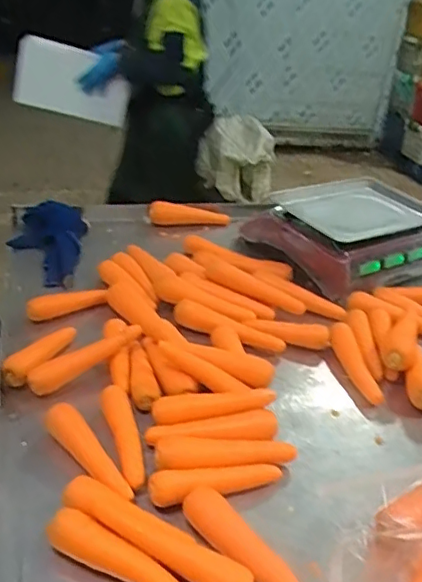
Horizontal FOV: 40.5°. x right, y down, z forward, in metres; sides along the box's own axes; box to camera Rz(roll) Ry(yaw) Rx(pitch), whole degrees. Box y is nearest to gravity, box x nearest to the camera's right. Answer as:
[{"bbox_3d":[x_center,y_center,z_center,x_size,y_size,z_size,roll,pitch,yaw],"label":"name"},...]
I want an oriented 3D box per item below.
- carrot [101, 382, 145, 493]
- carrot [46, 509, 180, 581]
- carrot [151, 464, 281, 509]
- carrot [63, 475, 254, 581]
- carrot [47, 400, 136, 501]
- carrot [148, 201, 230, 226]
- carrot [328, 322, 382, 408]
[{"bbox_3d":[-0.109,0.186,0.719,0.036,0.040,0.148,-7,33,-21],"label":"carrot"},{"bbox_3d":[-0.088,0.272,0.574,0.170,0.040,0.033,16,32,16],"label":"carrot"},{"bbox_3d":[0.008,0.226,0.686,0.166,0.029,0.035,-7,33,-21],"label":"carrot"},{"bbox_3d":[-0.058,0.254,0.587,0.209,0.042,0.034,18,32,19],"label":"carrot"},{"bbox_3d":[-0.147,0.190,0.688,0.145,0.033,0.030,41,42,22],"label":"carrot"},{"bbox_3d":[-0.052,-0.178,1.329,0.188,0.047,0.045,-5,32,-18],"label":"carrot"},{"bbox_3d":[0.232,0.114,0.927,0.040,0.031,0.173,-1,31,-12],"label":"carrot"}]

